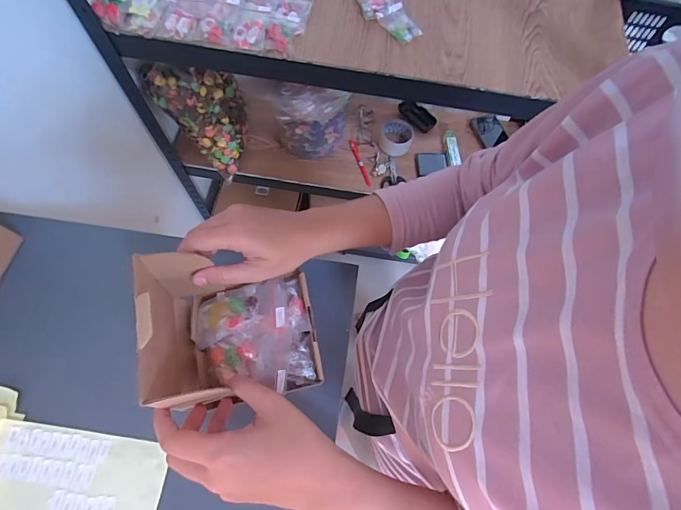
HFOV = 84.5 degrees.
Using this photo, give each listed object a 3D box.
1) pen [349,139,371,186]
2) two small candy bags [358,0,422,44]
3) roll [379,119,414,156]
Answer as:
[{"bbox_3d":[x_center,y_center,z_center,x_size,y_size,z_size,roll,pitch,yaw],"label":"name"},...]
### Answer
[{"bbox_3d":[0.052,-0.245,0.983,0.014,0.014,0.145,-17,70,-9],"label":"pen"},{"bbox_3d":[0.074,-0.442,0.663,0.070,0.032,0.166,-27,72,-12],"label":"two small candy bags"},{"bbox_3d":[0.150,-0.317,1.008,0.086,0.041,0.092,1,68,-2],"label":"roll"}]

